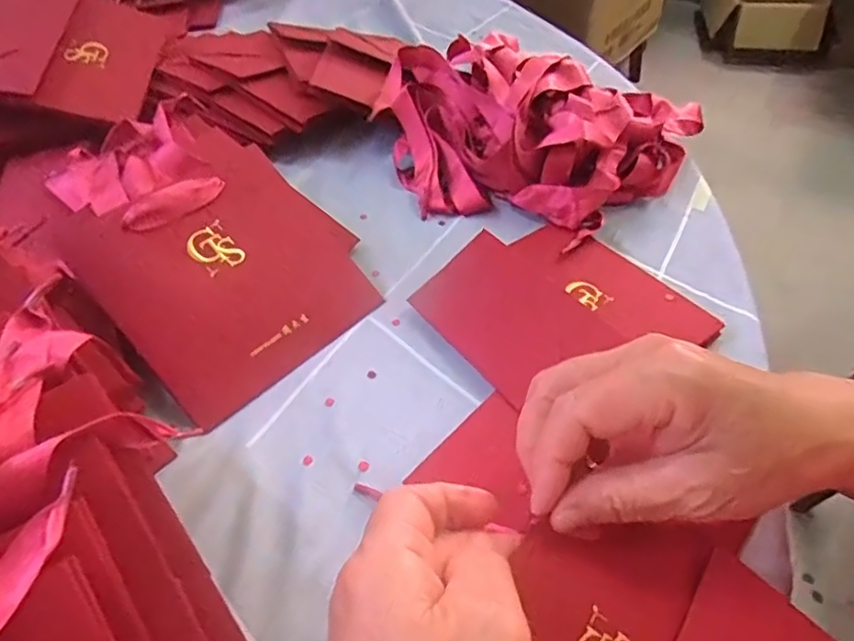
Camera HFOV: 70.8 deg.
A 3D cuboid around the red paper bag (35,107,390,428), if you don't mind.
[{"bbox_3d":[-0.123,-0.038,0.379,0.156,0.025,0.151,48,61,1],"label":"red paper bag"}]

